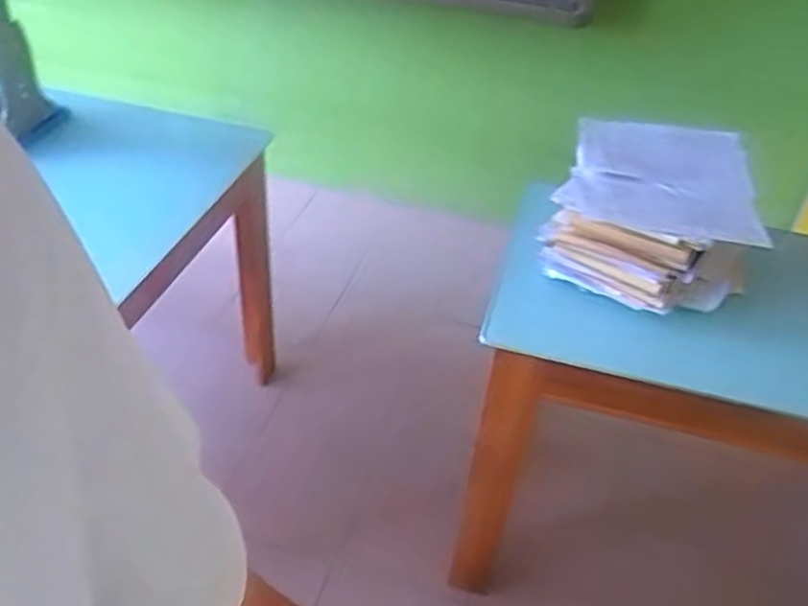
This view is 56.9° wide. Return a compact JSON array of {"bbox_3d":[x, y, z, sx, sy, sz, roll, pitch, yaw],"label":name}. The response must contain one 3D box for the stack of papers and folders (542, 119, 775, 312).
[{"bbox_3d":[0.409,-0.138,1.234,0.322,0.191,0.313,17,40,15],"label":"stack of papers and folders"}]

